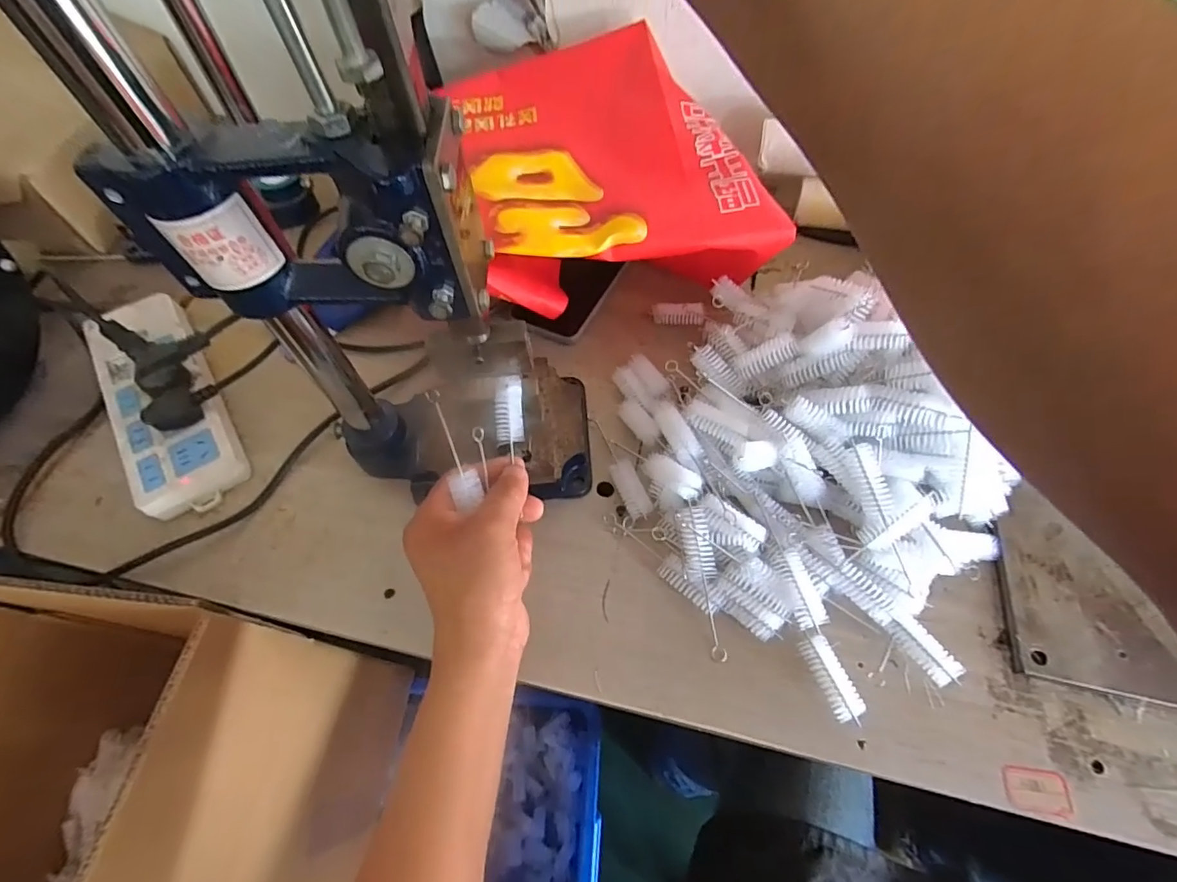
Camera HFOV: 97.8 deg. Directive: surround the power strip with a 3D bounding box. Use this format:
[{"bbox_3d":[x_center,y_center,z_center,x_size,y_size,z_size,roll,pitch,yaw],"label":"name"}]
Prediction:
[{"bbox_3d":[-0.373,-0.038,0.452,0.082,0.034,0.221,-30,65,-14],"label":"power strip"}]

